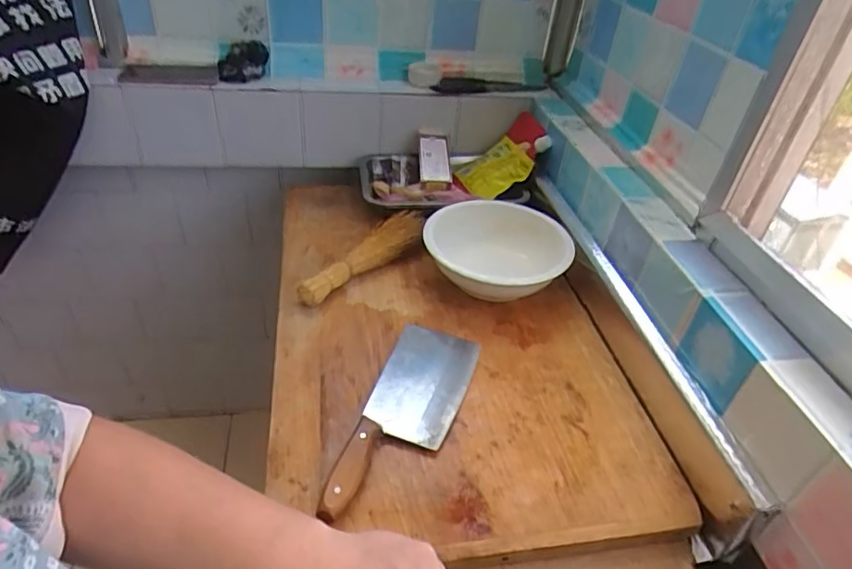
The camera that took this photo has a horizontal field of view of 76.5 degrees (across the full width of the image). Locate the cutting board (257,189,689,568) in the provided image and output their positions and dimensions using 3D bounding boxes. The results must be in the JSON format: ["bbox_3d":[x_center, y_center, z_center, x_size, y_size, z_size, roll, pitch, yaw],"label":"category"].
[{"bbox_3d":[0.023,0.058,0.740,0.439,0.045,0.620,-3,43,-9],"label":"cutting board"}]

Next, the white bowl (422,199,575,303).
[{"bbox_3d":[0.108,-0.049,0.830,0.214,0.082,0.214,4,38,-3],"label":"white bowl"}]

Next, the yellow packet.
[{"bbox_3d":[0.132,-0.222,1.030,0.135,0.018,0.127,-38,46,1],"label":"yellow packet"}]

